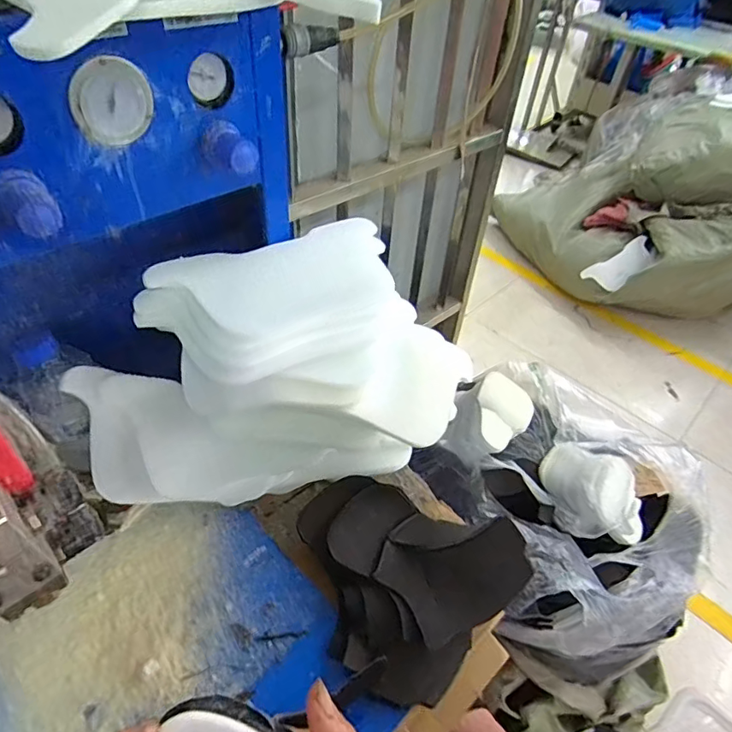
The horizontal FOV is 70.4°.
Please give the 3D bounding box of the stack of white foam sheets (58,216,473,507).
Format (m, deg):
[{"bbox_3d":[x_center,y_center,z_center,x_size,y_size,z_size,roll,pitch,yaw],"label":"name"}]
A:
[{"bbox_3d":[-0.086,0.015,0.544,0.391,0.179,0.240,-19,51,-22],"label":"stack of white foam sheets"}]

